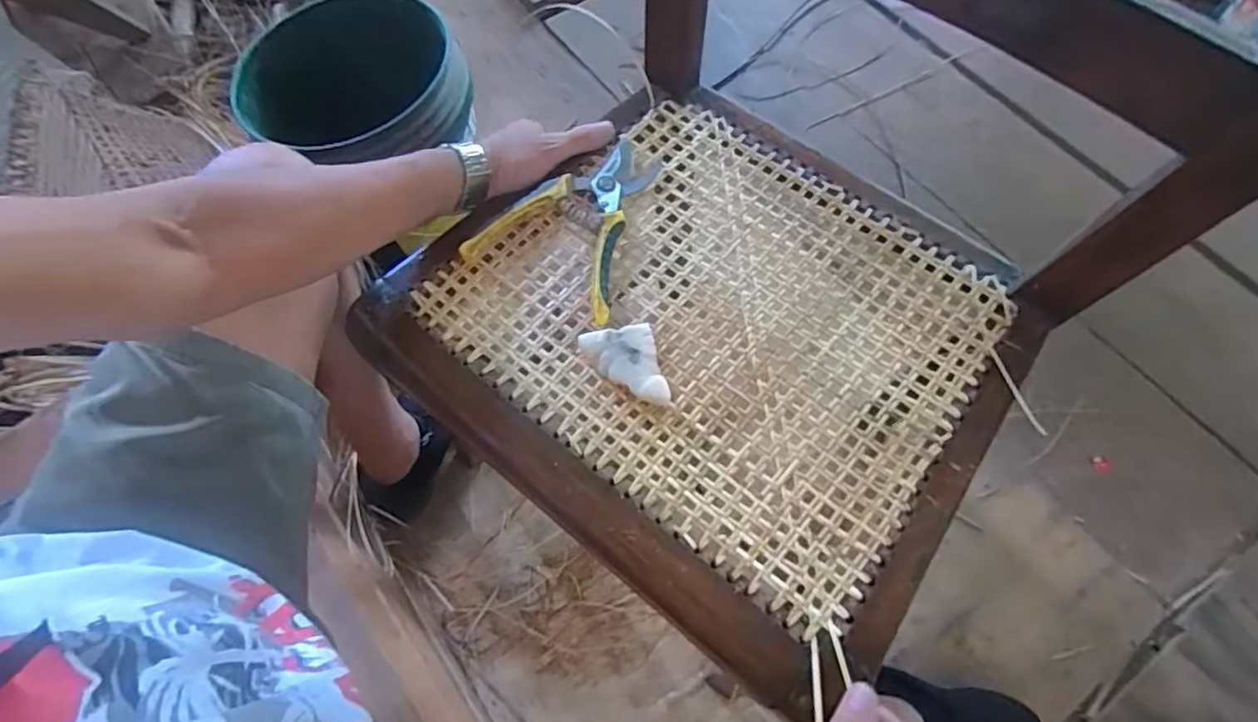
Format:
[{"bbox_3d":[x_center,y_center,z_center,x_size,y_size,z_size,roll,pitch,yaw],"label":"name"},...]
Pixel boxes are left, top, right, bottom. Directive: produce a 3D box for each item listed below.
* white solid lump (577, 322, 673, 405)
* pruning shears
[{"bbox_3d":[-0.004,0.006,0.500,0.057,0.023,0.066,-15,69,-5],"label":"white solid lump"},{"bbox_3d":[-0.040,-0.130,0.555,0.132,0.021,0.174,27,71,11],"label":"pruning shears"}]

